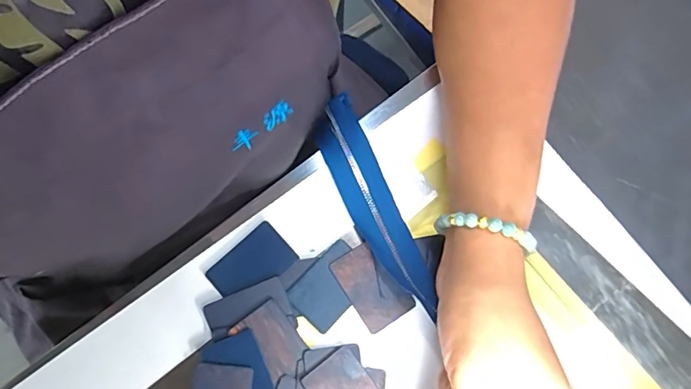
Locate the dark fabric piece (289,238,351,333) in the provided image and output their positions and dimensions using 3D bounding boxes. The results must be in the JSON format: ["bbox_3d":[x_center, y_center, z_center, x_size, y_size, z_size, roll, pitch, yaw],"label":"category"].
[{"bbox_3d":[-0.010,0.058,0.305,0.035,0.005,0.051,42,80,8],"label":"dark fabric piece"}]

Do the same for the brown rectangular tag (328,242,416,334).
[{"bbox_3d":[0.016,0.058,0.303,0.032,0.004,0.051,-34,80,-8],"label":"brown rectangular tag"}]

